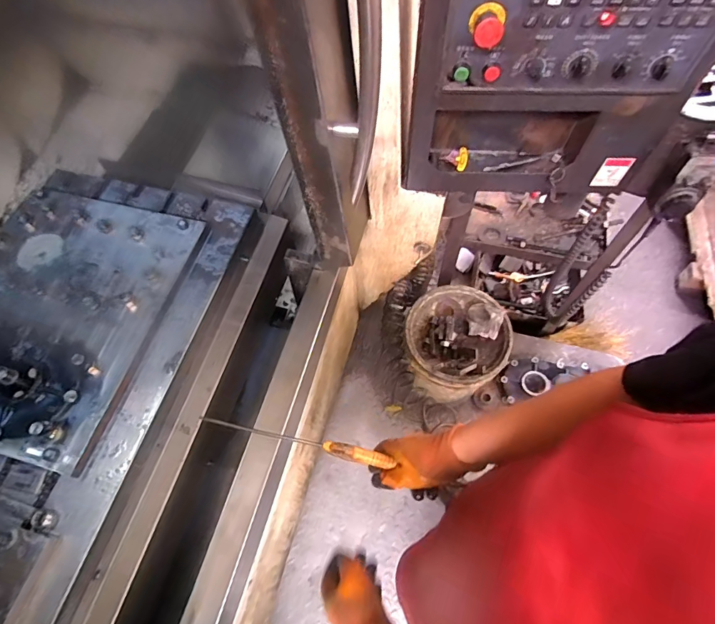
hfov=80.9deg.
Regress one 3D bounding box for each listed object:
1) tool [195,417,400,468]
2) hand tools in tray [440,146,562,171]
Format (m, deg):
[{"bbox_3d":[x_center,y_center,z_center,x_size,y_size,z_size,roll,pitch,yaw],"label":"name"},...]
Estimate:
[{"bbox_3d":[-0.090,0.186,0.611,0.275,0.021,0.021,13,63,3],"label":"tool"},{"bbox_3d":[0.308,-0.335,0.906,0.238,0.029,0.069,2,62,4],"label":"hand tools in tray"}]

